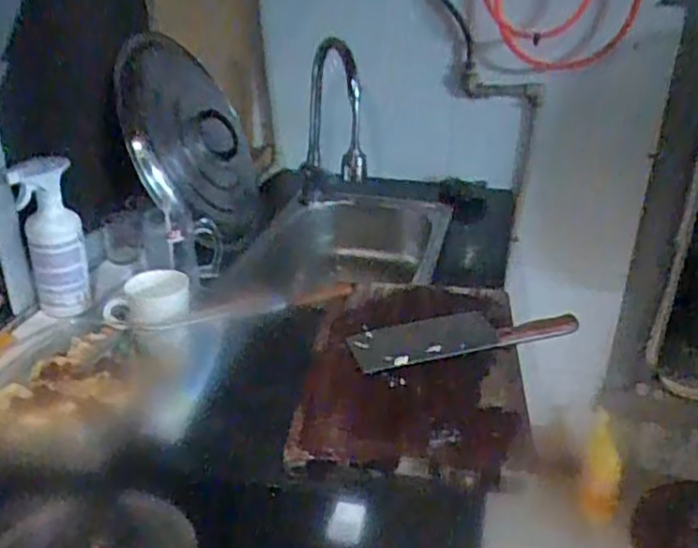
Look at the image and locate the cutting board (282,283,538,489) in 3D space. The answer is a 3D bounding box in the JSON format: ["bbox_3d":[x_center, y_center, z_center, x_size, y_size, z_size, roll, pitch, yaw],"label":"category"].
[{"bbox_3d":[0.083,0.118,0.870,0.263,0.029,0.369,4,33,6],"label":"cutting board"}]

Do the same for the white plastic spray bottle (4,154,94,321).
[{"bbox_3d":[-0.398,-0.053,0.911,0.075,0.201,0.069,-10,29,-21],"label":"white plastic spray bottle"}]

